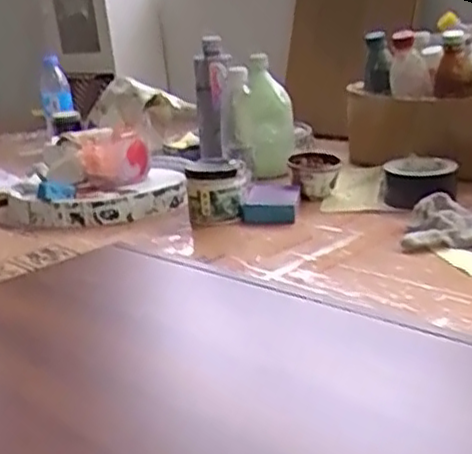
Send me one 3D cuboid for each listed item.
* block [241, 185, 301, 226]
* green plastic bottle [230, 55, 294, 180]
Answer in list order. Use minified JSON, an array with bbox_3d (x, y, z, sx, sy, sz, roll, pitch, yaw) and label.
[{"bbox_3d":[0.051,-0.032,1.000,0.075,0.033,0.111,-1,18,9],"label":"block"},{"bbox_3d":[0.044,-0.177,1.148,0.104,0.189,0.076,-3,18,3],"label":"green plastic bottle"}]

